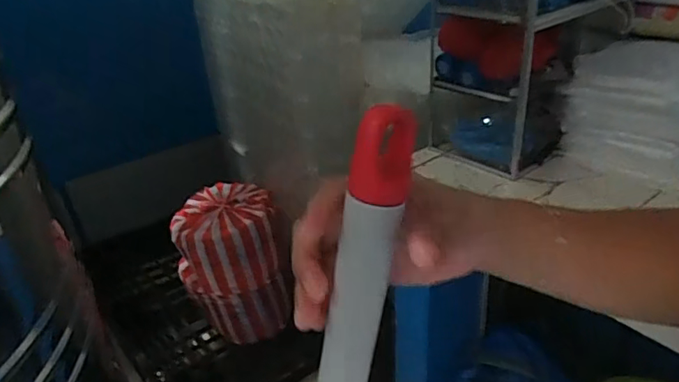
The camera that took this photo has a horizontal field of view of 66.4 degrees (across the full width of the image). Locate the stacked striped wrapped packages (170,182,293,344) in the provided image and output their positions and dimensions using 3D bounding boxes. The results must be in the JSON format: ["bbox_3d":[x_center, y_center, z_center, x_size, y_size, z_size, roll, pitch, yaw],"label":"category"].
[{"bbox_3d":[-0.346,0.235,1.673,0.317,0.410,0.302,-13,31,-16],"label":"stacked striped wrapped packages"}]

